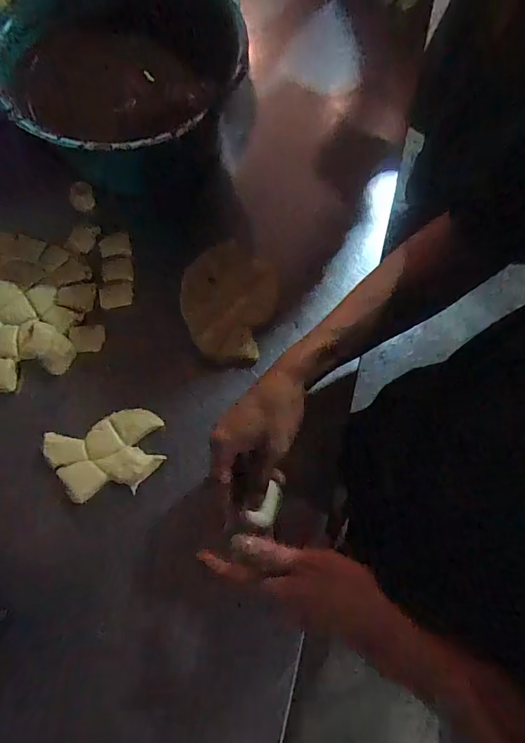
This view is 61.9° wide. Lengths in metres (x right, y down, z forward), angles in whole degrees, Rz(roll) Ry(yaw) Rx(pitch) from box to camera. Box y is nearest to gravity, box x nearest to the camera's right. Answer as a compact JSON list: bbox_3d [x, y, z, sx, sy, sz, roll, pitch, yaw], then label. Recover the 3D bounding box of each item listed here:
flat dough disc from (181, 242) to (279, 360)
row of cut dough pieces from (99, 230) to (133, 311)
[{"bbox_3d":[-0.044,-0.091,0.550,0.111,0.025,0.145,20,73,4],"label":"flat dough disc"},{"bbox_3d":[-0.186,-0.131,0.555,0.040,0.017,0.103,-4,73,-3],"label":"row of cut dough pieces"}]

